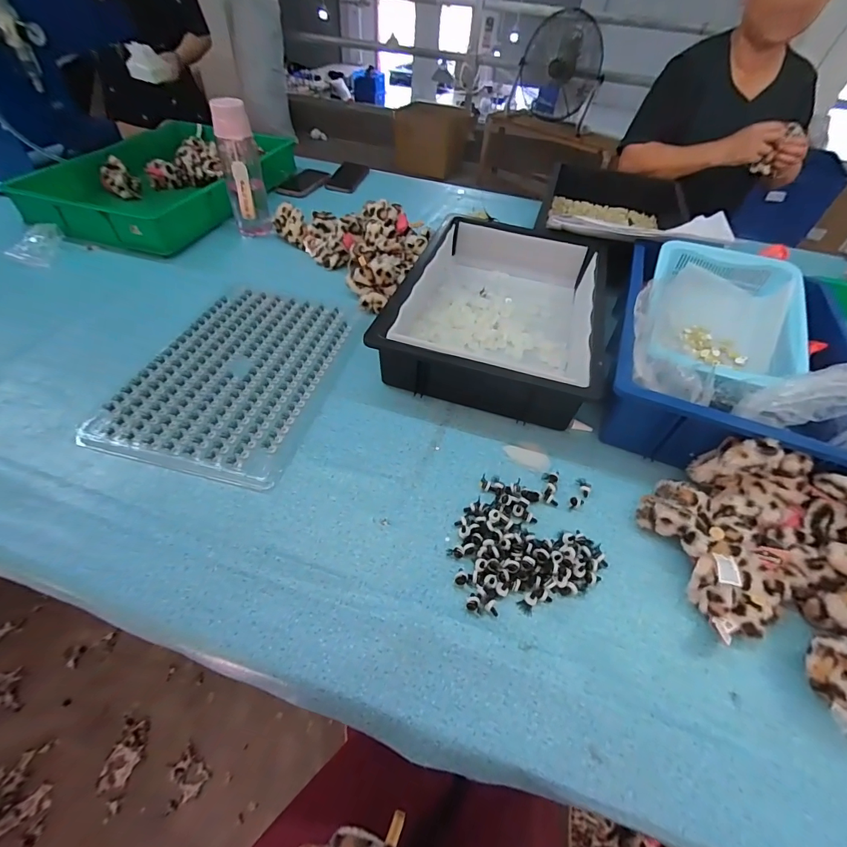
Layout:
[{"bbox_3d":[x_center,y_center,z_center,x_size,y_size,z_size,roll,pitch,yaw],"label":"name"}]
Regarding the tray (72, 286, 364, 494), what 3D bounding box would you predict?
[{"bbox_3d":[-0.263,-0.085,0.614,0.260,0.018,0.370,13,50,7],"label":"tray"}]

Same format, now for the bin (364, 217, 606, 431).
[{"bbox_3d":[0.130,-0.201,0.688,0.304,0.086,0.439,14,50,8],"label":"bin"}]

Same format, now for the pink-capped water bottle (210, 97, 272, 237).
[{"bbox_3d":[-0.366,-0.506,0.833,0.077,0.225,0.080,-14,52,-15],"label":"pink-capped water bottle"}]

